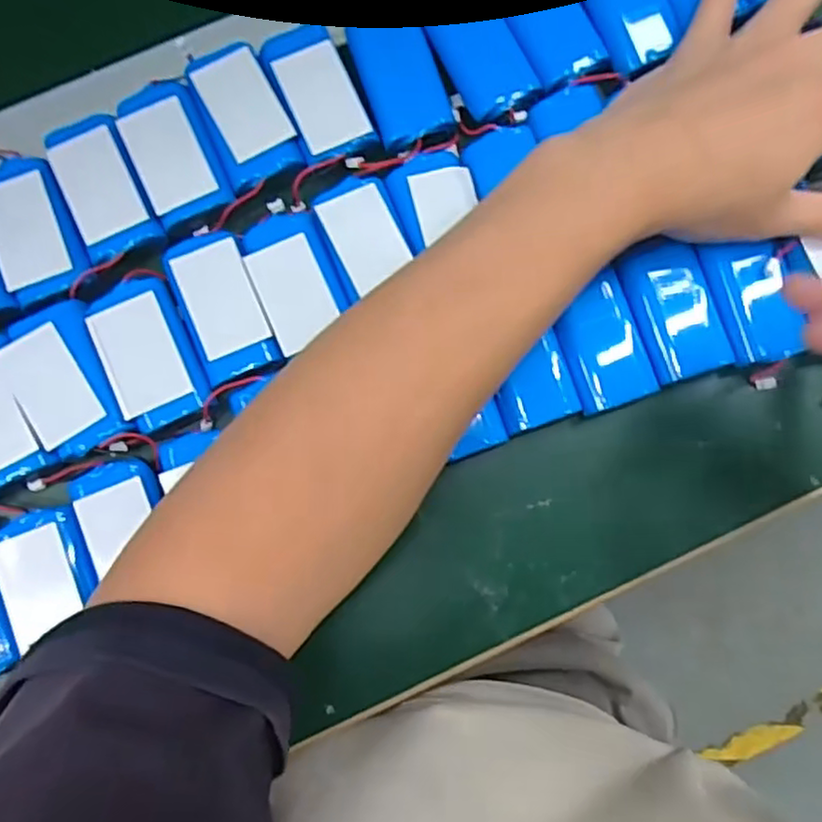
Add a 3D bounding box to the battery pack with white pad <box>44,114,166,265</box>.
[{"bbox_3d":[-0.143,-0.105,0.309,0.036,0.010,0.068,-24,82,-3],"label":"battery pack with white pad"}]

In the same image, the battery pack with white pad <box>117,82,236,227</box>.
[{"bbox_3d":[-0.111,-0.122,0.311,0.036,0.011,0.065,-25,82,-3],"label":"battery pack with white pad"}]

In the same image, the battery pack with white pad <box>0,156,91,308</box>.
[{"bbox_3d":[-0.175,-0.085,0.308,0.036,0.013,0.069,-23,82,-3],"label":"battery pack with white pad"}]

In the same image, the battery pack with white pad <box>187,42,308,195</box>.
[{"bbox_3d":[-0.078,-0.139,0.312,0.038,0.006,0.065,-25,82,-3],"label":"battery pack with white pad"}]

